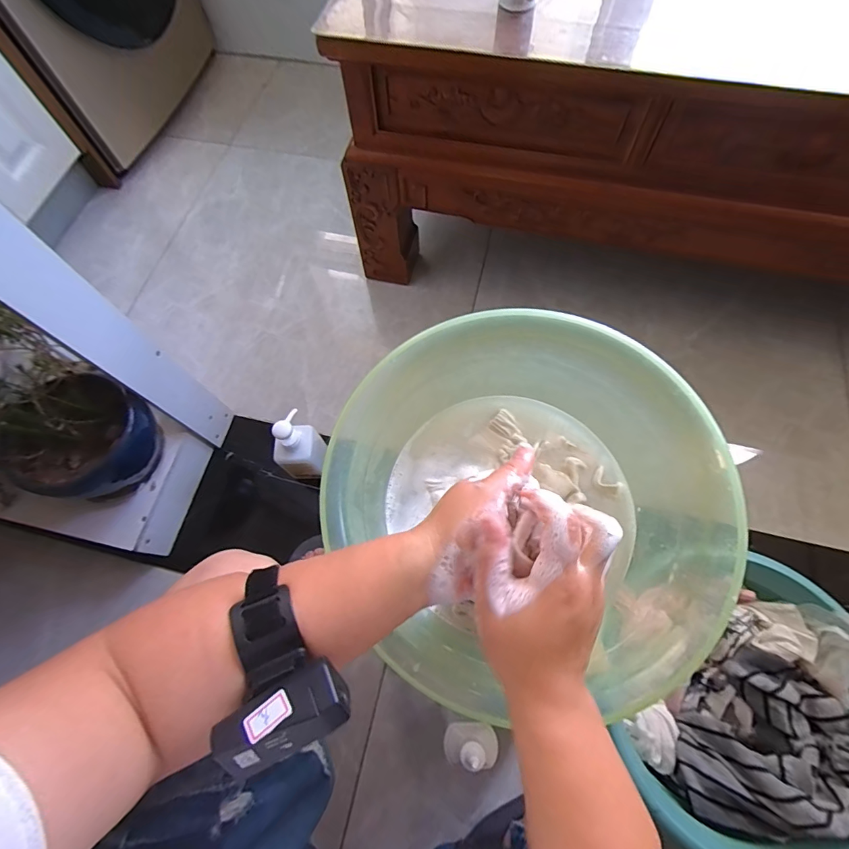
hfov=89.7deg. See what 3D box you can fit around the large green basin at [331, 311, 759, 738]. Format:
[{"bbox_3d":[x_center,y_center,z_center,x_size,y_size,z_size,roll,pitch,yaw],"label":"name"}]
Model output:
[{"bbox_3d":[0.094,0.071,0.441,0.362,0.145,0.336,0,69,1],"label":"large green basin"}]

